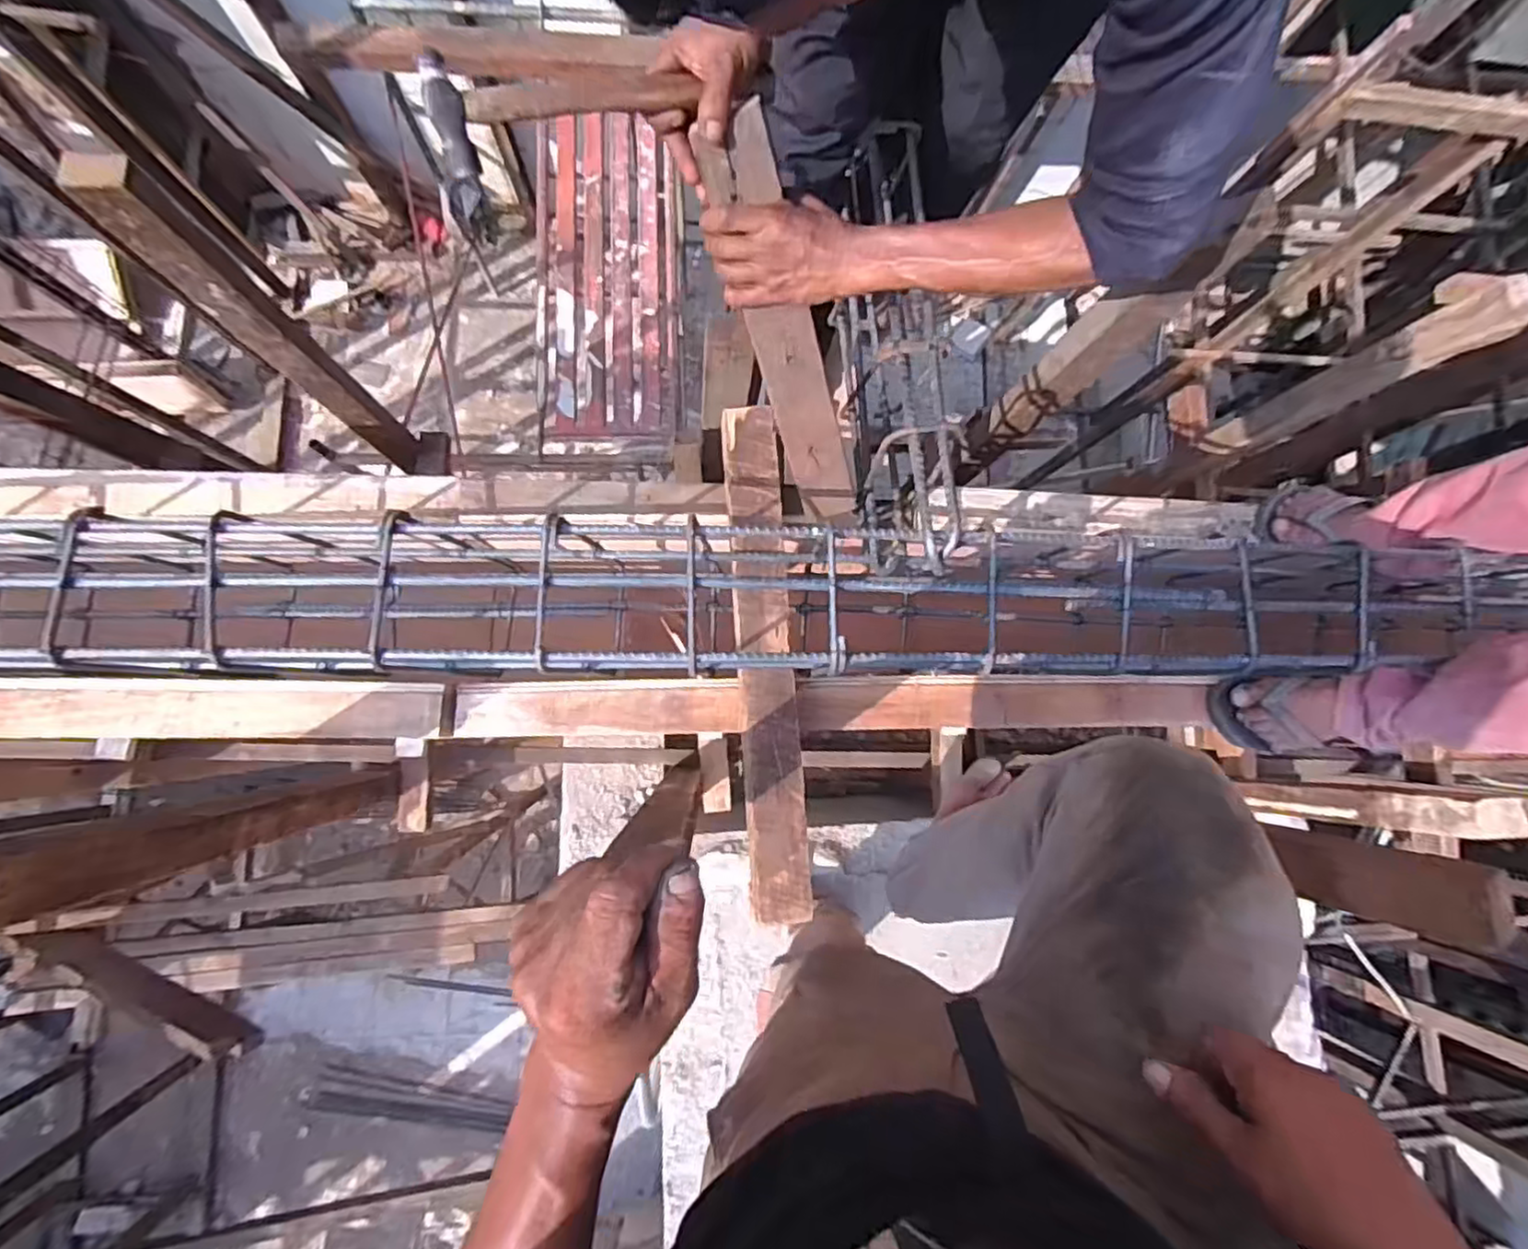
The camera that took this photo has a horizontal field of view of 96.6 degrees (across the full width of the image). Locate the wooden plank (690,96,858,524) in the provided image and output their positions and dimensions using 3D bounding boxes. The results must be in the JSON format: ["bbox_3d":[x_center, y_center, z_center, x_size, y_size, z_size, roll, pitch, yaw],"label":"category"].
[{"bbox_3d":[0.029,-0.281,0.725,0.071,0.433,0.033,-28,44,-8],"label":"wooden plank"}]

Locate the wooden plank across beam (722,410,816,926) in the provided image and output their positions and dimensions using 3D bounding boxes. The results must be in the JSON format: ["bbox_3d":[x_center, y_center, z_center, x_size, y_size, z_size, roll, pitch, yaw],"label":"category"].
[{"bbox_3d":[0.004,0.037,0.843,0.068,0.026,0.628,-3,82,-5],"label":"wooden plank across beam"}]

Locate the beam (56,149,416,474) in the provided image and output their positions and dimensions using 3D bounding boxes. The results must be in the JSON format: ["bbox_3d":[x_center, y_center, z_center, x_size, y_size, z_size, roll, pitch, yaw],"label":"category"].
[{"bbox_3d":[-0.654,-0.377,0.963,0.051,0.650,0.068,38,81,1],"label":"beam"}]

